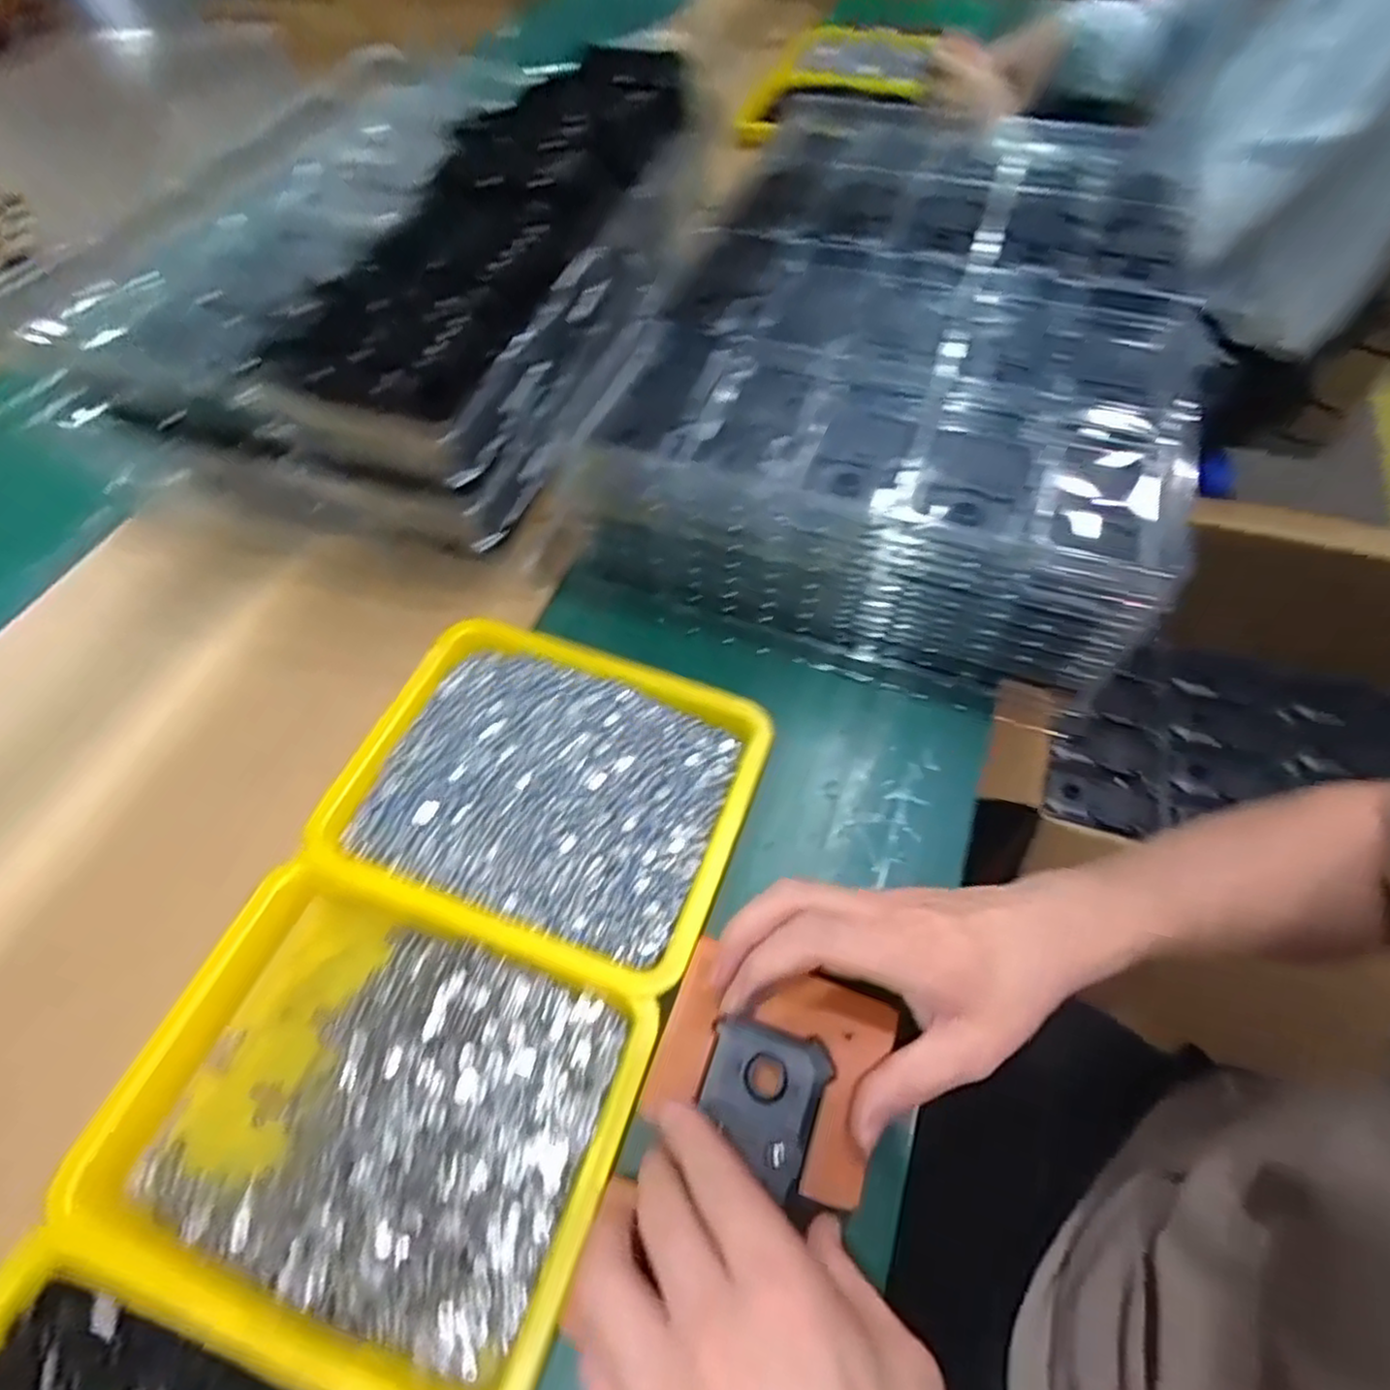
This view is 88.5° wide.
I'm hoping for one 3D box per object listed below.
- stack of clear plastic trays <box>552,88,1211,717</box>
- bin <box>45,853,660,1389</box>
[{"bbox_3d":[0.161,-0.267,0.547,0.339,0.123,0.518,16,59,13],"label":"stack of clear plastic trays"},{"bbox_3d":[-0.148,0.184,0.330,0.227,0.028,0.167,15,59,13],"label":"bin"}]

